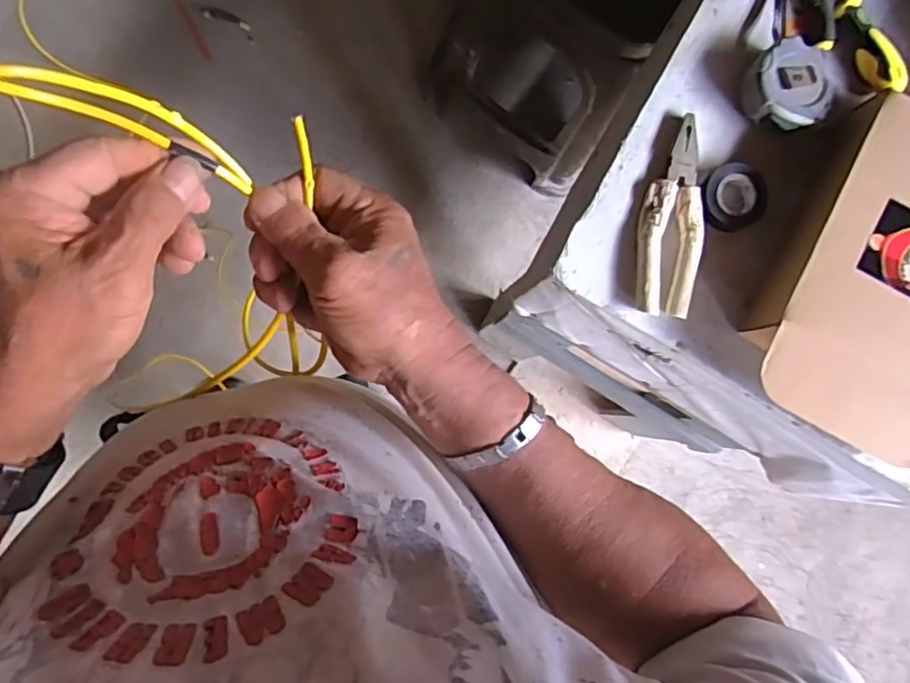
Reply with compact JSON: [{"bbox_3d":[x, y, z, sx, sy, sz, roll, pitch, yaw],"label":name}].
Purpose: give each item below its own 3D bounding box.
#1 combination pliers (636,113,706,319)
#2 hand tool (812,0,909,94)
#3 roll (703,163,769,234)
[{"bbox_3d":[0.216,-0.125,0.639,0.058,0.024,0.199,10,85,-6],"label":"combination pliers"},{"bbox_3d":[0.407,-0.332,0.672,0.062,0.035,0.173,-26,90,-8],"label":"hand tool"},{"bbox_3d":[0.280,-0.143,0.647,0.060,0.022,0.067,12,85,-6],"label":"roll"}]

